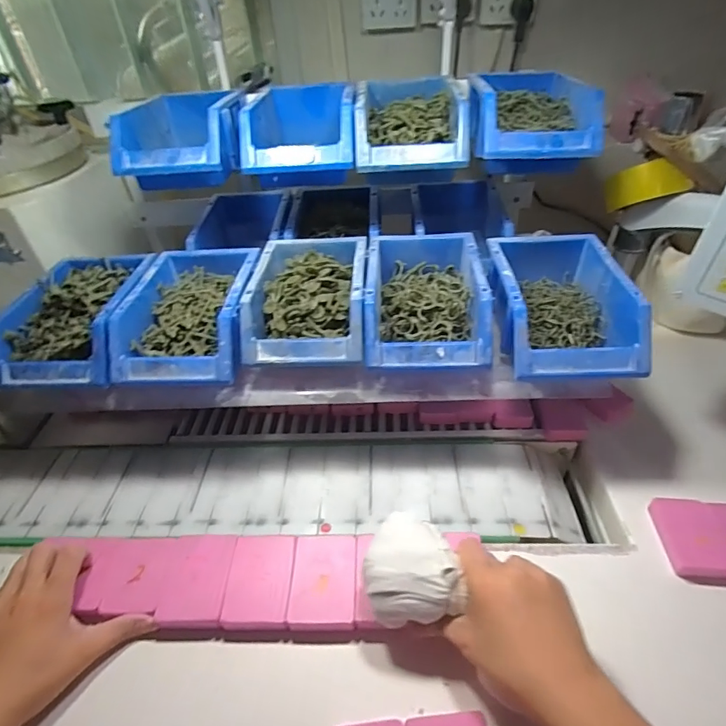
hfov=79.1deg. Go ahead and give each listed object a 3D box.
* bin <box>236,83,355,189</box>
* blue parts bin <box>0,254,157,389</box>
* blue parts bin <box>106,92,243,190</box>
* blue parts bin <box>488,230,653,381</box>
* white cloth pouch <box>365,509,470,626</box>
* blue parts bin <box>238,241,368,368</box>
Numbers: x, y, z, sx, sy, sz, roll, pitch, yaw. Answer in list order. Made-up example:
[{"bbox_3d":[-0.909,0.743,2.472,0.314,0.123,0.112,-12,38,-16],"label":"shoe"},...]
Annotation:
[{"bbox_3d":[-0.073,-0.277,0.535,0.122,0.084,0.168,-3,41,0],"label":"bin"},{"bbox_3d":[-0.309,-0.055,0.490,0.123,0.064,0.185,0,41,3],"label":"blue parts bin"},{"bbox_3d":[-0.218,-0.284,0.550,0.127,0.070,0.211,-7,41,-4],"label":"blue parts bin"},{"bbox_3d":[0.201,-0.064,0.456,0.120,0.067,0.170,-1,41,2],"label":"blue parts bin"},{"bbox_3d":[0.039,0.164,0.362,0.072,0.038,0.077,-3,38,1],"label":"white cloth pouch"},{"bbox_3d":[-0.057,-0.076,0.486,0.119,0.062,0.174,0,41,3],"label":"blue parts bin"}]

